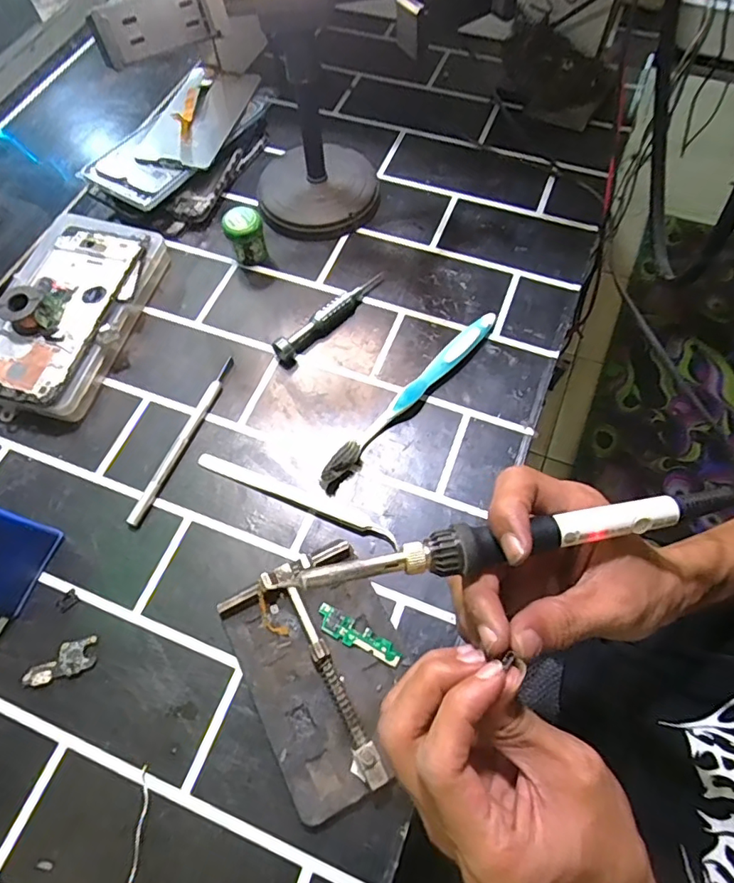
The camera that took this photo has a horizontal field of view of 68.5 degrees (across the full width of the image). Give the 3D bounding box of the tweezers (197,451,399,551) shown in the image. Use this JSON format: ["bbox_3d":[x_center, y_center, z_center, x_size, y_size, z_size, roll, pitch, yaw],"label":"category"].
[{"bbox_3d":[-0.047,0.036,0.361,0.146,0.004,0.010,21,66,11],"label":"tweezers"}]

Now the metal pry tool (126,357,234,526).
[{"bbox_3d":[-0.130,-0.003,0.384,0.009,0.007,0.137,18,66,10],"label":"metal pry tool"}]

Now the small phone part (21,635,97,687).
[{"bbox_3d":[-0.182,0.131,0.320,0.042,0.004,0.019,-17,64,-7],"label":"small phone part"}]

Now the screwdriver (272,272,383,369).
[{"bbox_3d":[-0.027,-0.100,0.425,0.113,0.018,0.014,-42,70,-17],"label":"screwdriver"}]

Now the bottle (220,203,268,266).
[{"bbox_3d":[-0.100,-0.169,0.446,0.029,0.044,0.026,-17,65,-7],"label":"bottle"}]

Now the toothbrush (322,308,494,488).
[{"bbox_3d":[0.033,-0.035,0.387,0.014,0.017,0.185,40,71,19],"label":"toothbrush"}]

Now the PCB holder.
[{"bbox_3d":[-0.021,0.130,0.307,0.089,0.020,0.123,-26,66,-11],"label":"PCB holder"}]

